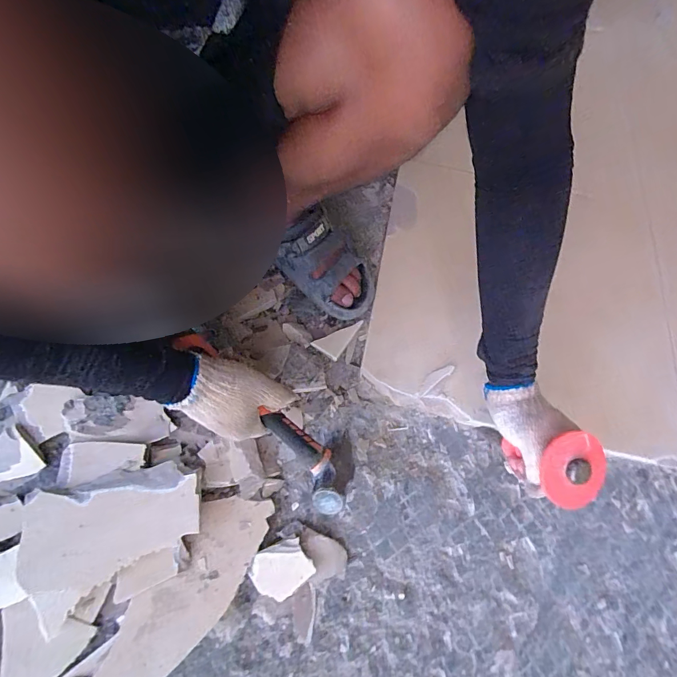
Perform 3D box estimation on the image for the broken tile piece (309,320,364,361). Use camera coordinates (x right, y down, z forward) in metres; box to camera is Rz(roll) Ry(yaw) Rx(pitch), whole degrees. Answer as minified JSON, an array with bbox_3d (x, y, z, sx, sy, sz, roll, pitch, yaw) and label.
[{"bbox_3d":[-0.003,-0.007,0.609,0.046,0.004,0.076,32,67,10],"label":"broken tile piece"}]

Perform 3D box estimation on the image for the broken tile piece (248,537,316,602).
[{"bbox_3d":[-0.070,0.280,0.470,0.068,0.019,0.057,-32,72,-17],"label":"broken tile piece"}]

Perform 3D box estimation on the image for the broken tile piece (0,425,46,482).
[{"bbox_3d":[-0.426,0.148,0.493,0.088,0.016,0.063,-13,67,-10],"label":"broken tile piece"}]

